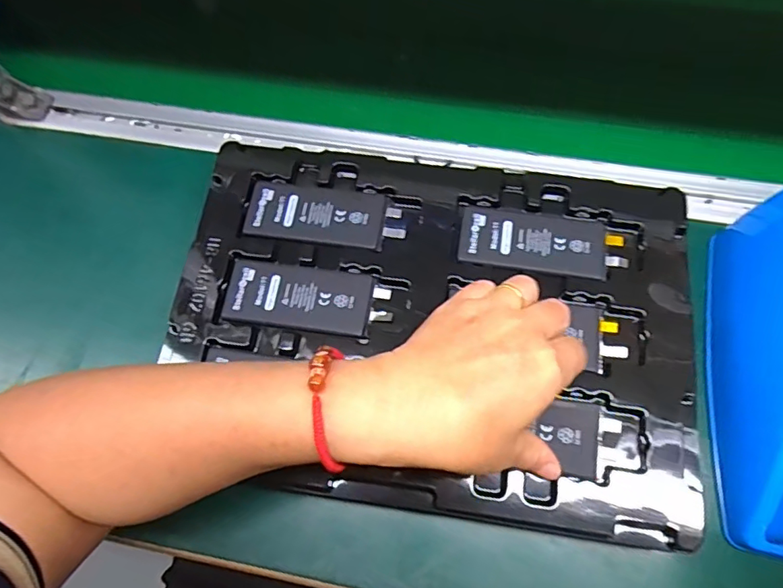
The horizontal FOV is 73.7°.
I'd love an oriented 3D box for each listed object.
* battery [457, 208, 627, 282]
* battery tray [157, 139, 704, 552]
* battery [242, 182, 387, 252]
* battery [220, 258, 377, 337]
[{"bbox_3d":[0.101,-0.035,0.352,0.107,0.004,0.043,7,68,5],"label":"battery"},{"bbox_3d":[0.022,0.015,0.338,0.325,0.018,0.227,7,68,5],"label":"battery tray"},{"bbox_3d":[-0.053,-0.055,0.366,0.096,0.004,0.043,7,68,5],"label":"battery"},{"bbox_3d":[-0.062,0.002,0.347,0.096,0.004,0.043,7,68,5],"label":"battery"}]

